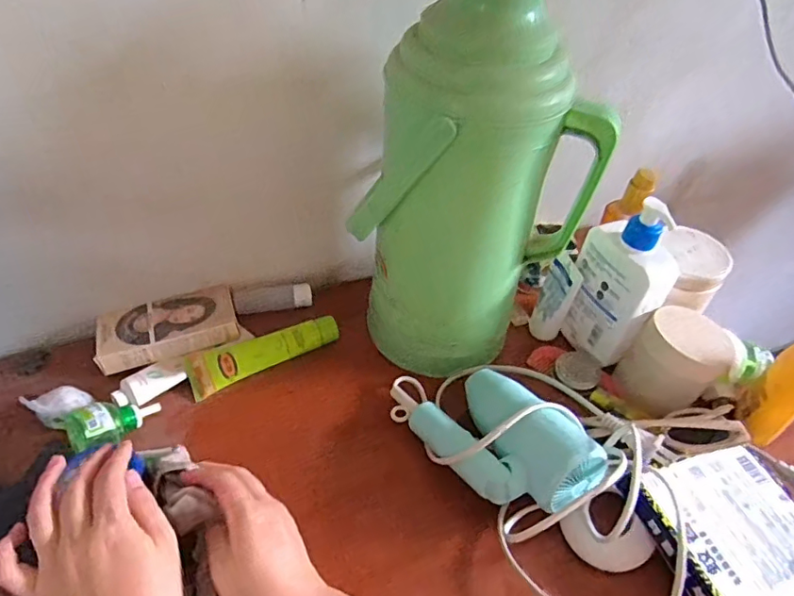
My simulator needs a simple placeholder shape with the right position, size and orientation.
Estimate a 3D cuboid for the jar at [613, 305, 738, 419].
[{"bbox_3d":[0.272,0.061,0.527,0.092,0.083,0.081,-31,56,-30],"label":"jar"}]

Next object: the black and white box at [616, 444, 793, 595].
[{"bbox_3d":[0.283,0.190,0.438,0.144,0.022,0.131,-15,49,-19],"label":"black and white box"}]

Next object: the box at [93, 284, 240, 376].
[{"bbox_3d":[-0.238,0.030,0.562,0.135,0.031,0.067,-15,49,-19],"label":"box"}]

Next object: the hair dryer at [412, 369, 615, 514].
[{"bbox_3d":[0.093,0.124,0.469,0.096,0.075,0.143,-25,53,-26],"label":"hair dryer"}]

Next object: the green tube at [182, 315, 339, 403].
[{"bbox_3d":[-0.135,0.054,0.552,0.152,0.026,0.034,-19,51,-22],"label":"green tube"}]

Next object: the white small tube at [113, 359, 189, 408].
[{"bbox_3d":[-0.246,0.082,0.536,0.034,0.023,0.071,36,53,26],"label":"white small tube"}]

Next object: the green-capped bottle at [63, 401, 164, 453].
[{"bbox_3d":[-0.252,0.109,0.476,0.074,0.043,0.039,-18,50,-21],"label":"green-capped bottle"}]

